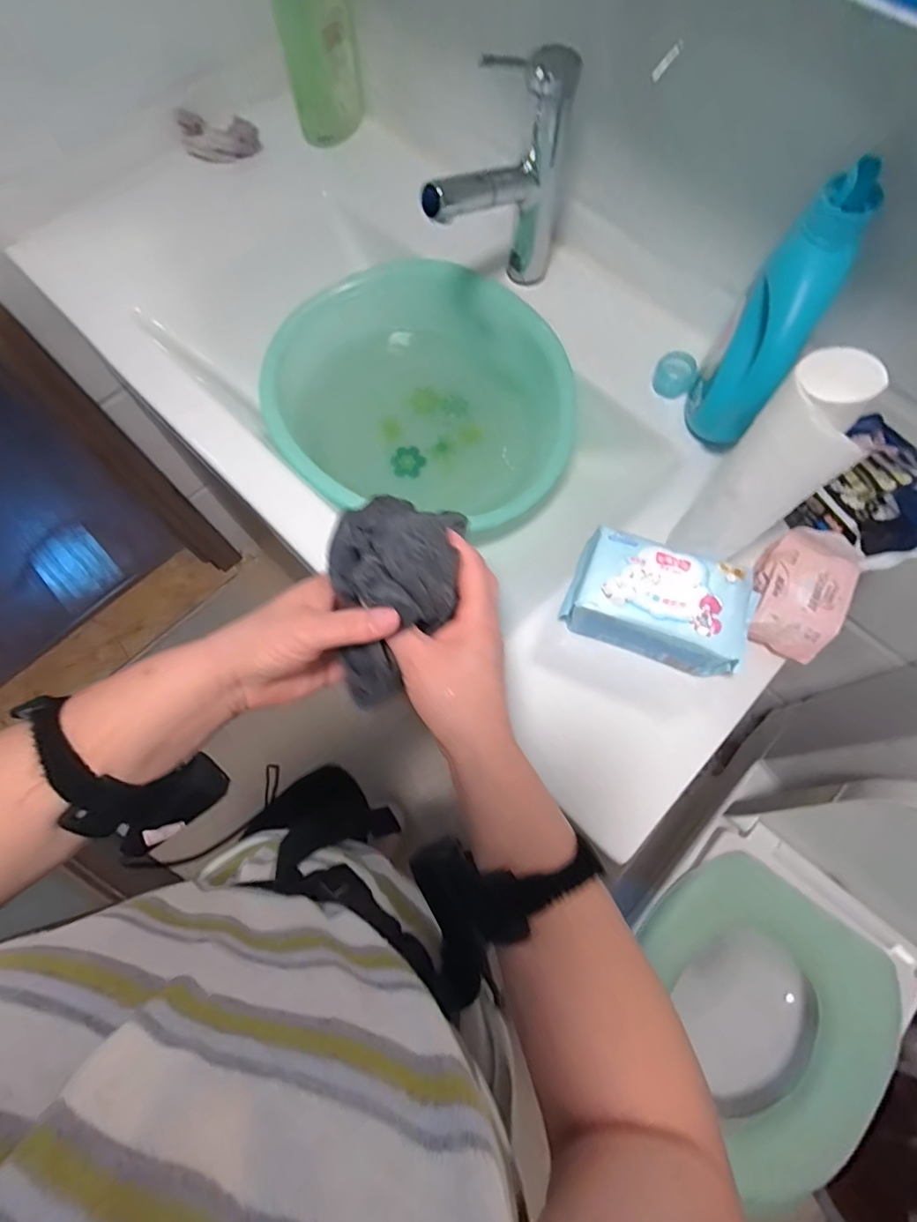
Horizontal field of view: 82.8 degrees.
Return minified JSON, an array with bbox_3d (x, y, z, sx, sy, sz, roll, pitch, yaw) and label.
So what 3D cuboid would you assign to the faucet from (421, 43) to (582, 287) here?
[{"bbox_3d":[0.047,-0.420,0.540,0.043,0.202,0.196,41,75,13],"label":"faucet"}]

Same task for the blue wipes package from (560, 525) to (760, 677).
[{"bbox_3d":[0.176,-0.006,0.454,0.154,0.063,0.083,22,72,7],"label":"blue wipes package"}]

